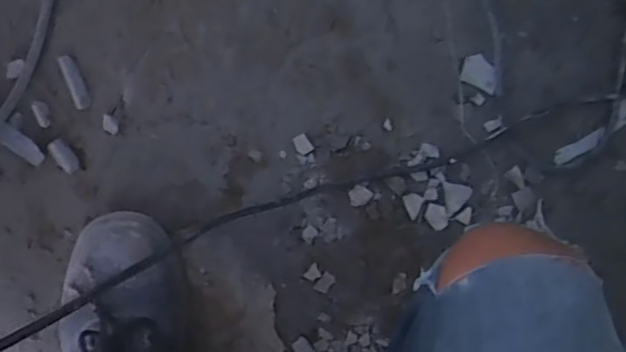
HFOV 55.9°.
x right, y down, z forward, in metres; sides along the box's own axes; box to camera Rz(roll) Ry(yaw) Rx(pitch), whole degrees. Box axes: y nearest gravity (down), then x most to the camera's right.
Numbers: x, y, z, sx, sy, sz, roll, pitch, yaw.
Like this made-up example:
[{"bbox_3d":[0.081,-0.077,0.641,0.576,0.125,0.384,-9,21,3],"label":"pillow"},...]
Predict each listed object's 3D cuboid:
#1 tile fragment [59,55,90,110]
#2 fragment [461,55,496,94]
[{"bbox_3d":[-0.218,-0.086,0.542,0.014,0.005,0.050,-16,100,2],"label":"tile fragment"},{"bbox_3d":[0.160,-0.098,0.560,0.039,0.007,0.027,22,99,-5],"label":"fragment"}]

